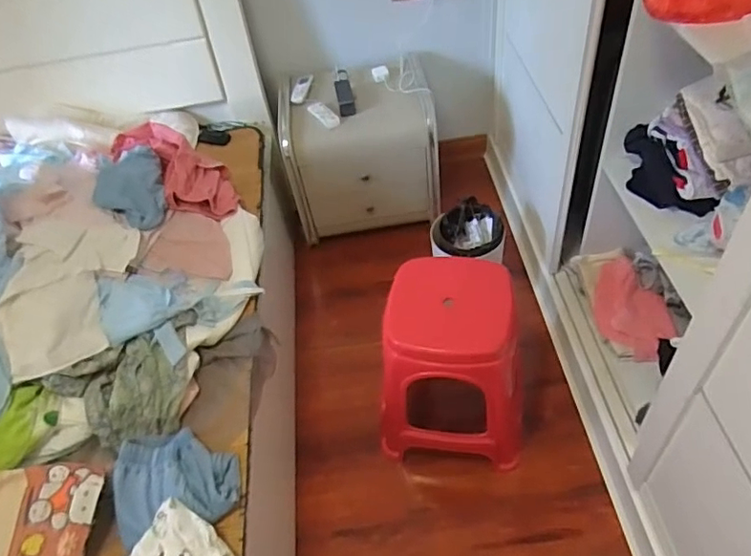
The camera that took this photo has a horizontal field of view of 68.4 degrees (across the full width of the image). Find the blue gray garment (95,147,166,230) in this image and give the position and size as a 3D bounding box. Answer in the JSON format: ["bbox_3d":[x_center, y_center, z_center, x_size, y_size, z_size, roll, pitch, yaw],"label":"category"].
[{"bbox_3d":[-0.622,-0.237,1.408,0.152,0.077,0.313,-14,50,-7],"label":"blue gray garment"}]

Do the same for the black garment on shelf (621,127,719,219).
[{"bbox_3d":[0.614,-0.218,1.217,0.069,0.084,0.282,-12,50,-6],"label":"black garment on shelf"}]

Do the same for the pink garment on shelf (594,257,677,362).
[{"bbox_3d":[0.664,0.078,1.431,0.184,0.090,0.241,-32,55,-21],"label":"pink garment on shelf"}]

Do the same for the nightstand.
[{"bbox_3d":[-0.050,-0.429,1.821,0.463,0.403,0.402,-7,50,-1],"label":"nightstand"}]

